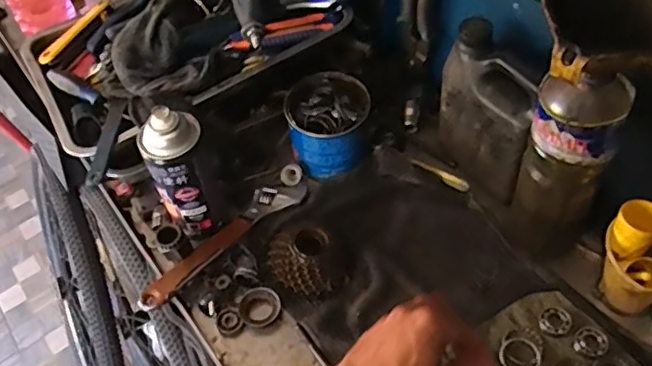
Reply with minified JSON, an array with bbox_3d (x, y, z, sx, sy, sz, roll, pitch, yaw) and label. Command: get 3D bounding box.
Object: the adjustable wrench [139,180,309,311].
[{"bbox_3d":[-0.116,0.060,0.679,0.232,0.024,0.042,-39,60,-23],"label":"adjustable wrench"}]

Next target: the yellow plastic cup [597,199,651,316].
[{"bbox_3d":[0.301,0.079,0.578,0.069,0.105,0.060,33,61,25],"label":"yellow plastic cup"}]

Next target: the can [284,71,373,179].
[{"bbox_3d":[0.004,-0.068,0.730,0.095,0.101,0.092,-2,53,2],"label":"can"}]

